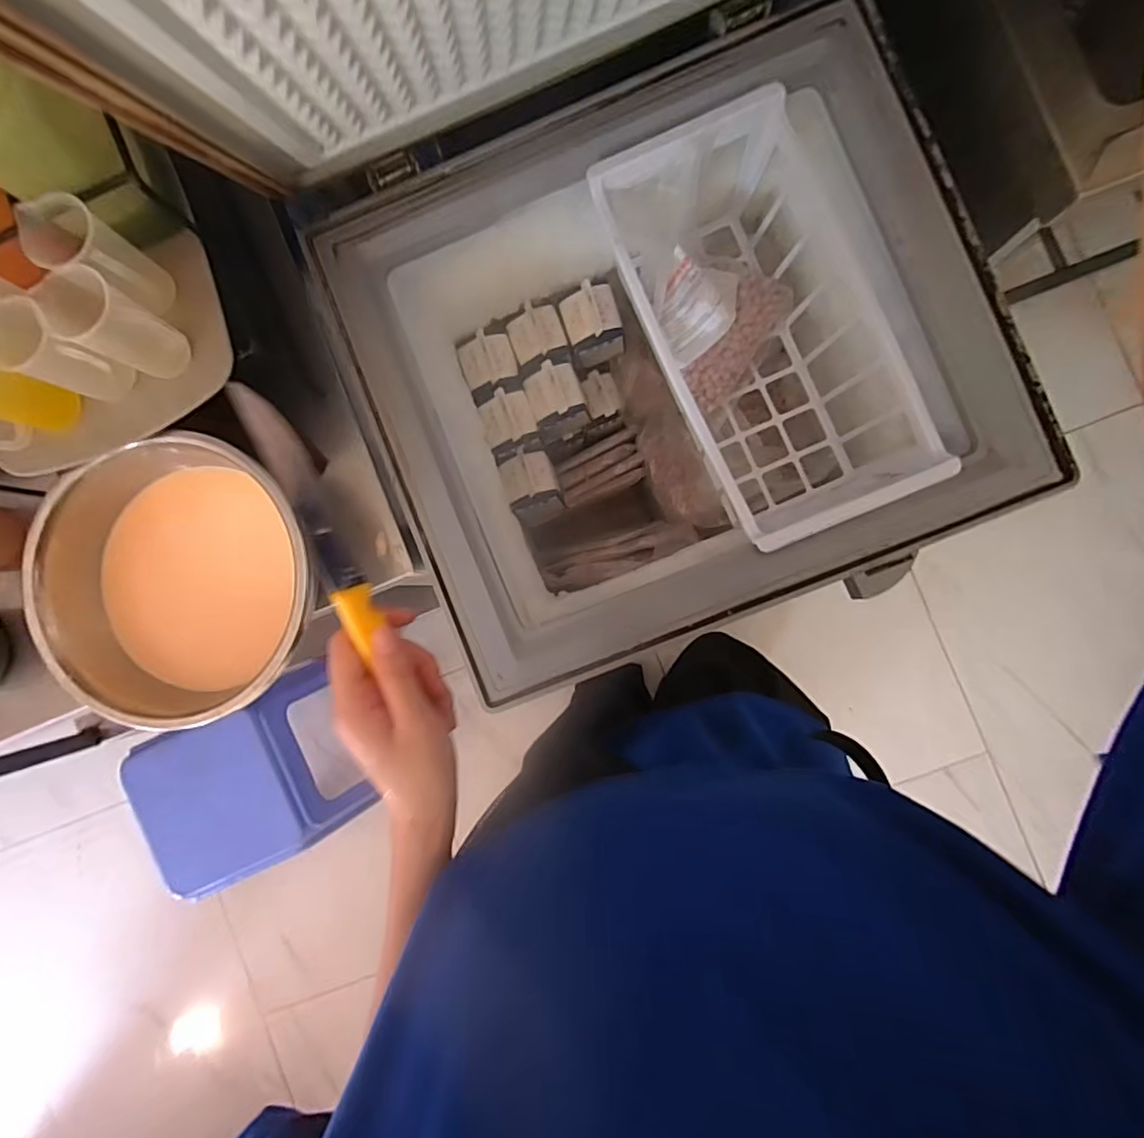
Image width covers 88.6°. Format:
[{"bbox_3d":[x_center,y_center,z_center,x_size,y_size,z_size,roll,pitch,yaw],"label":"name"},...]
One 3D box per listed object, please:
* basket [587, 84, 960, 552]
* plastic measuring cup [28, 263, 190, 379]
[{"bbox_3d":[0.206,-0.246,0.652,0.214,0.176,0.414,-24,87,4],"label":"basket"},{"bbox_3d":[-0.343,-0.186,0.448,0.057,0.085,0.052,35,92,4],"label":"plastic measuring cup"}]

